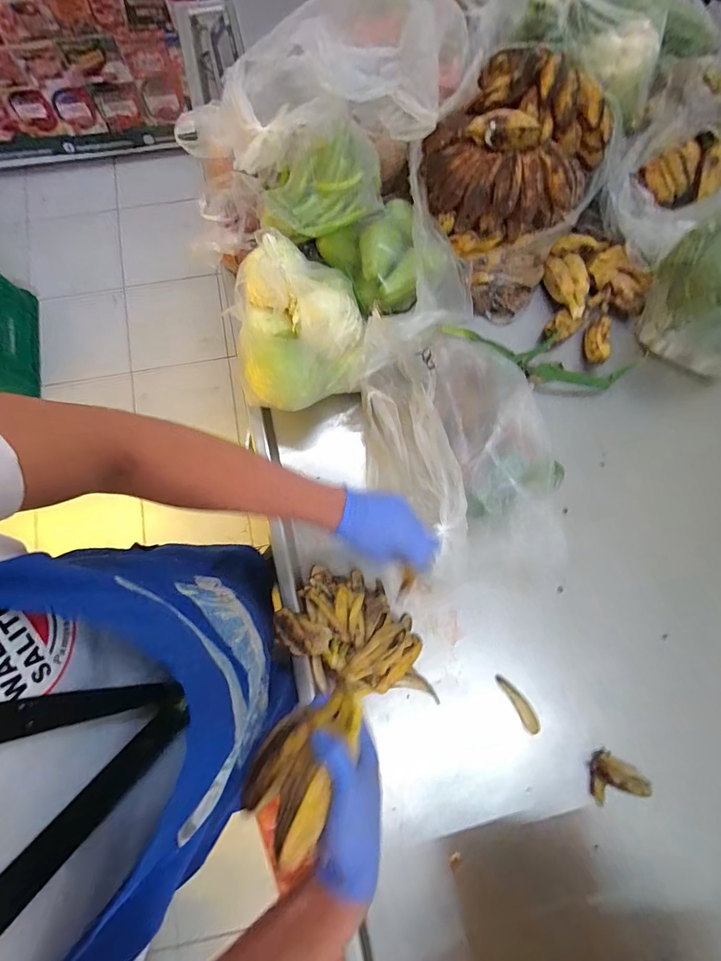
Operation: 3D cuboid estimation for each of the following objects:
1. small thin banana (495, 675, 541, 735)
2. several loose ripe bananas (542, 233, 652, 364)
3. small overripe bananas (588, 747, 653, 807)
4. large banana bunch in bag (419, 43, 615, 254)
[{"bbox_3d":[0.262,0.368,0.644,0.025,0.029,0.096,-30,81,-6],"label":"small thin banana"},{"bbox_3d":[0.433,-0.355,0.749,0.195,0.054,0.226,33,80,5],"label":"several loose ripe bananas"},{"bbox_3d":[0.399,0.462,0.610,0.080,0.036,0.062,-15,80,-4],"label":"small overripe bananas"},{"bbox_3d":[0.243,-0.531,0.643,0.264,0.137,0.260,30,80,4],"label":"large banana bunch in bag"}]

